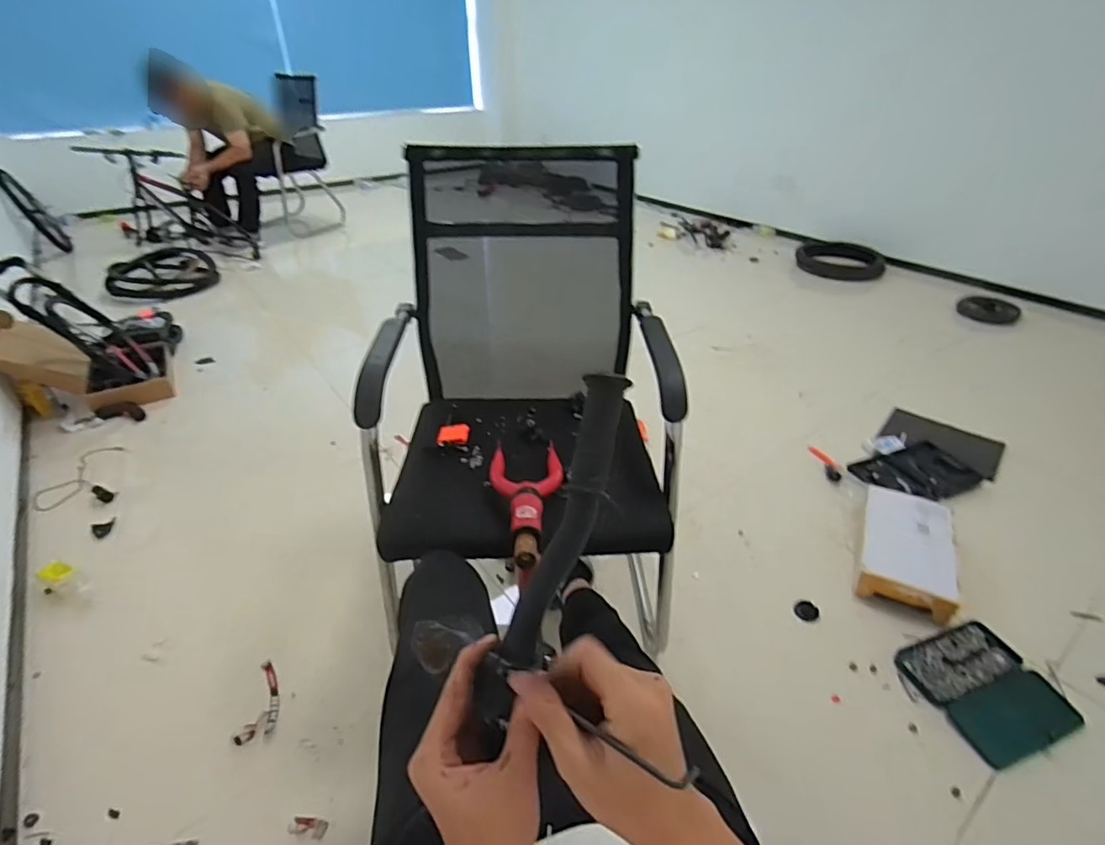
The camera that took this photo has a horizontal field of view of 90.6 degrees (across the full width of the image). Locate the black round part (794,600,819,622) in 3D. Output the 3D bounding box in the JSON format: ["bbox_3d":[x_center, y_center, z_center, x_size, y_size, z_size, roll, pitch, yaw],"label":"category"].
[{"bbox_3d":[0.603,0.448,1.299,0.052,0.013,0.049,0,37,0],"label":"black round part"}]

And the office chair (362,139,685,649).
[{"bbox_3d":[-0.045,0.015,1.095,0.532,0.869,0.646,0,34,-1],"label":"office chair"}]

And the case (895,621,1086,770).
[{"bbox_3d":[0.896,0.551,1.135,0.266,0.030,0.247,-10,36,-15],"label":"case"}]

